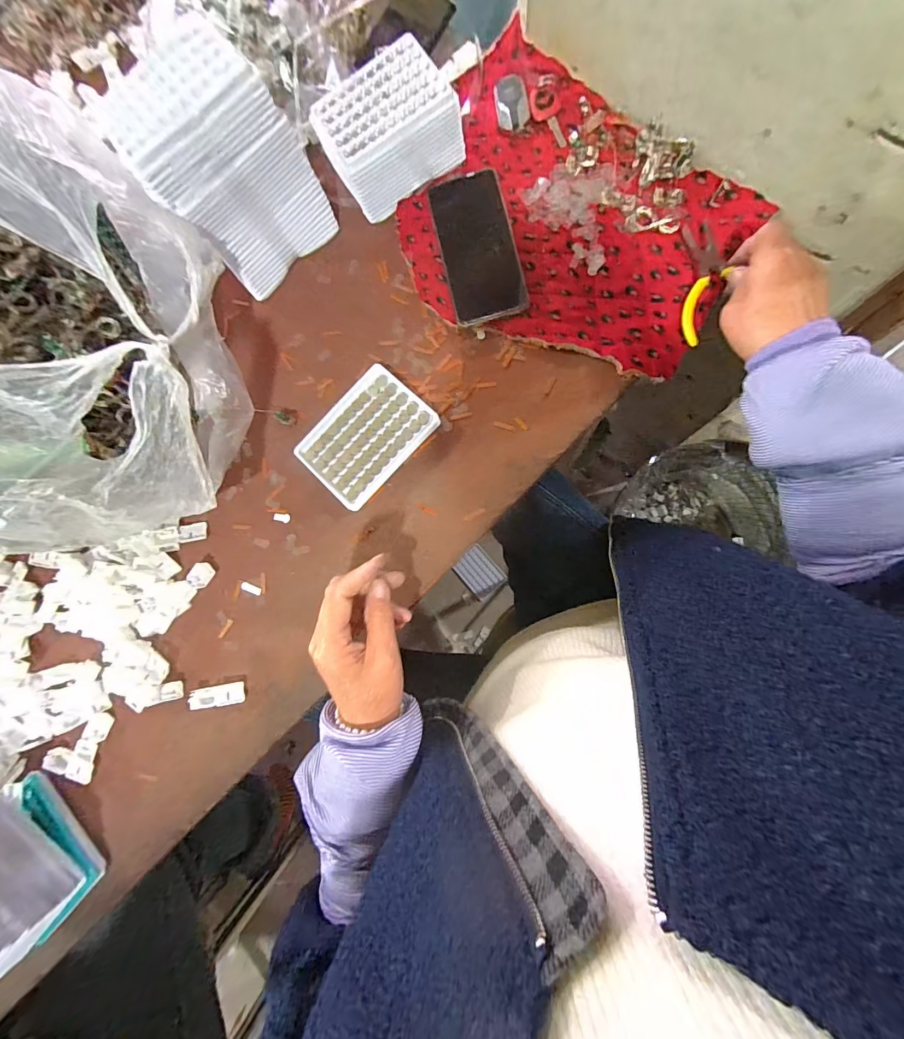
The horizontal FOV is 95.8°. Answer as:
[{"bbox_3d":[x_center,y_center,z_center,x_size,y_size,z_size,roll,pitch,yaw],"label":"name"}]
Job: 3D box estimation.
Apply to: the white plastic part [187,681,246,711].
[{"bbox_3d":[-0.240,0.180,0.416,0.057,0.011,0.020,-9,81,6],"label":"white plastic part"}]

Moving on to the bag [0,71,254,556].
[{"bbox_3d":[-0.378,-0.157,0.344,0.308,0.263,0.338,-12,81,6],"label":"bag"}]

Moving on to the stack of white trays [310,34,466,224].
[{"bbox_3d":[-0.067,-0.409,0.432,0.132,0.065,0.097,-33,79,2],"label":"stack of white trays"}]

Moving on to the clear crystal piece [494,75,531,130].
[{"bbox_3d":[0.066,-0.459,0.450,0.034,0.011,0.057,-9,81,6],"label":"clear crystal piece"}]

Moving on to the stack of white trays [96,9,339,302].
[{"bbox_3d":[-0.215,-0.333,0.398,0.083,0.150,0.130,44,90,11],"label":"stack of white trays"}]

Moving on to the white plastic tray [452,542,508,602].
[{"bbox_3d":[0.074,0.143,1.105,0.099,0.032,0.126,-41,79,1],"label":"white plastic tray"}]

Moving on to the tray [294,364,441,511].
[{"bbox_3d":[-0.088,-0.087,0.425,0.098,0.016,0.131,42,89,11],"label":"tray"}]

